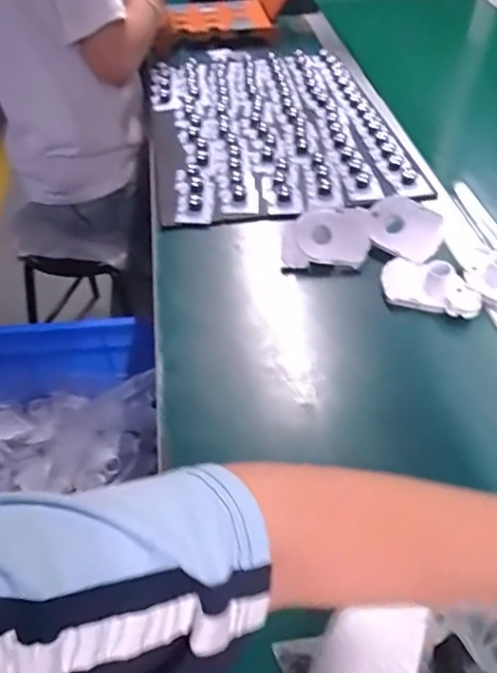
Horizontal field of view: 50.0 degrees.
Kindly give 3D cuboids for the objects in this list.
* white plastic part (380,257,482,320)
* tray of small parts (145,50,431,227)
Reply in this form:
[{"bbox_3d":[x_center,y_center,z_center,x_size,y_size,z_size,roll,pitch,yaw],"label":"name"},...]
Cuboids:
[{"bbox_3d":[0.201,-0.063,0.581,0.105,0.034,0.072,18,50,17],"label":"white plastic part"},{"bbox_3d":[0.025,-0.338,0.831,0.352,0.025,0.475,-8,48,-7],"label":"tray of small parts"}]

